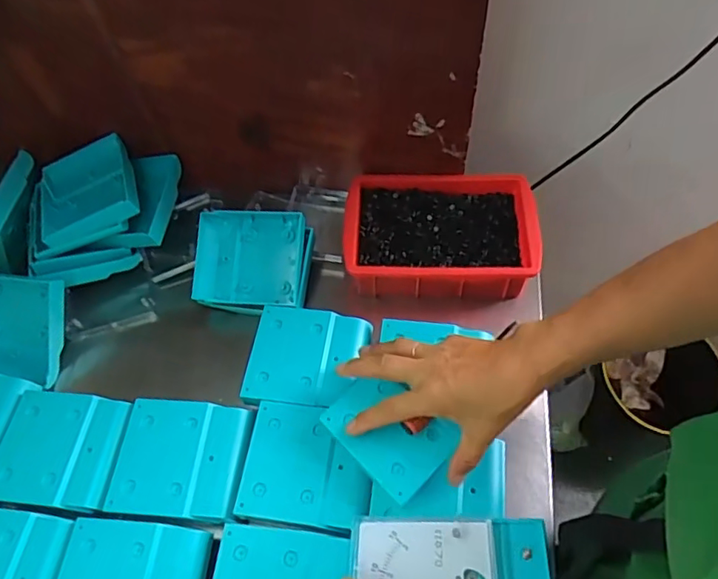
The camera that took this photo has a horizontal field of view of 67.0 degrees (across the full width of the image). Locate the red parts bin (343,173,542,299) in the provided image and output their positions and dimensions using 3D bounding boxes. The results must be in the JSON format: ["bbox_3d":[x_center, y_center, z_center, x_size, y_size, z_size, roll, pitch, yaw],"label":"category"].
[{"bbox_3d":[0.086,-0.057,0.608,0.202,0.070,0.131,1,58,4],"label":"red parts bin"}]

